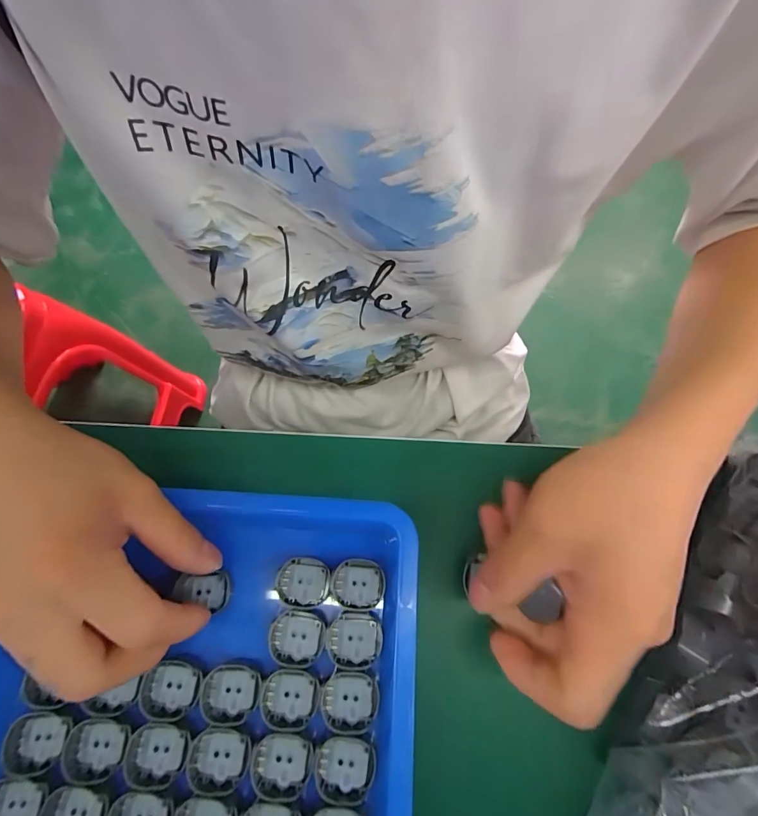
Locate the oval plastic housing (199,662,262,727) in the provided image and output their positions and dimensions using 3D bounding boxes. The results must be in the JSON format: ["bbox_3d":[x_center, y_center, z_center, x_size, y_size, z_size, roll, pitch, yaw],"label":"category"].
[{"bbox_3d":[-0.075,0.143,0.201,0.029,0.007,0.024,-6,70,-1],"label":"oval plastic housing"}]

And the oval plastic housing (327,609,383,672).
[{"bbox_3d":[-0.013,0.120,0.207,0.028,0.006,0.027,1,70,2],"label":"oval plastic housing"}]

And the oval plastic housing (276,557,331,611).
[{"bbox_3d":[-0.042,0.095,0.218,0.028,0.006,0.024,7,70,4],"label":"oval plastic housing"}]

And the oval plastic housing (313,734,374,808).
[{"bbox_3d":[-0.016,0.170,0.188,0.028,0.004,0.025,3,70,2],"label":"oval plastic housing"}]

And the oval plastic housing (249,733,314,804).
[{"bbox_3d":[-0.046,0.169,0.190,0.027,0.006,0.025,14,71,6],"label":"oval plastic housing"}]

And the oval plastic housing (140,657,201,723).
[{"bbox_3d":[-0.106,0.142,0.202,0.029,0.005,0.024,6,70,4],"label":"oval plastic housing"}]

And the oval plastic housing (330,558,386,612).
[{"bbox_3d":[-0.012,0.095,0.217,0.029,0.006,0.025,0,70,1],"label":"oval plastic housing"}]

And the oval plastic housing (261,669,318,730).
[{"bbox_3d":[-0.045,0.144,0.199,0.028,0.005,0.025,6,70,4],"label":"oval plastic housing"}]

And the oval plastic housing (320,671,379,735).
[{"bbox_3d":[-0.014,0.145,0.198,0.028,0.005,0.024,0,70,1],"label":"oval plastic housing"}]

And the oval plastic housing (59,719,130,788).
[{"bbox_3d":[-0.137,0.165,0.192,0.029,0.007,0.025,-7,70,-1],"label":"oval plastic housing"}]

